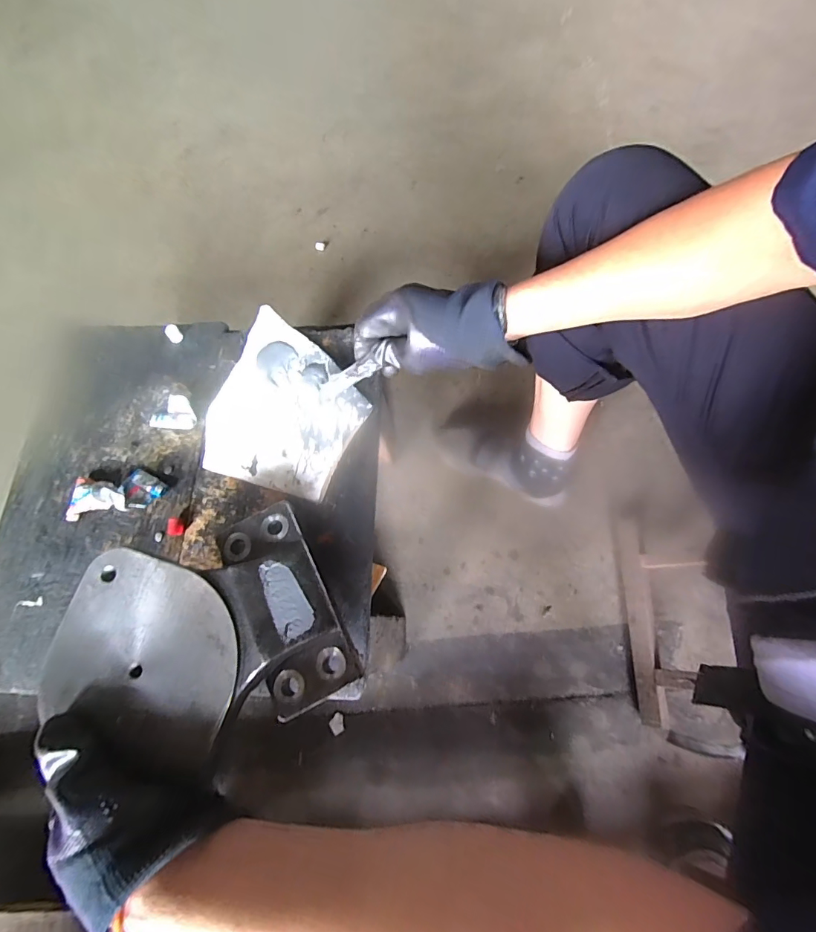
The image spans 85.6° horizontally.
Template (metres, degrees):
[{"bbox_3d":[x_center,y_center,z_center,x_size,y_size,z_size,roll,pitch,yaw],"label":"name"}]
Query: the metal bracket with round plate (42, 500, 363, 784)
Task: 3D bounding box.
[{"bbox_3d":[-0.141,0.117,0.299,0.176,0.030,0.143,-25,70,-7],"label":"metal bracket with round plate"}]

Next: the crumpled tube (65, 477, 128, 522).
[{"bbox_3d":[-0.276,0.029,0.391,0.056,0.015,0.037,4,72,6],"label":"crumpled tube"}]

